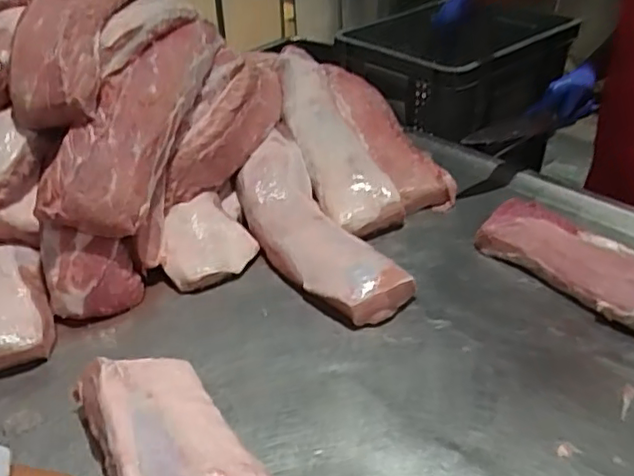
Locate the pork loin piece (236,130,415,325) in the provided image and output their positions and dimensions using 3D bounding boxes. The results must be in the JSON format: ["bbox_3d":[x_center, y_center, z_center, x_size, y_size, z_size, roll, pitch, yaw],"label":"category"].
[{"bbox_3d":[-0.014,-0.026,0.977,0.142,0.102,0.415,-18,38,-23],"label":"pork loin piece"}]

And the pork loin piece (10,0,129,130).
[{"bbox_3d":[-0.370,-0.327,0.945,0.127,0.093,0.341,2,58,4],"label":"pork loin piece"}]

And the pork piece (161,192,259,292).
[{"bbox_3d":[-0.177,0.000,0.975,0.150,0.061,0.148,-21,39,-27],"label":"pork piece"}]

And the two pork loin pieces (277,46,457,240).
[{"bbox_3d":[0.072,-0.215,1.200,0.254,0.089,0.535,-9,48,-12],"label":"two pork loin pieces"}]

